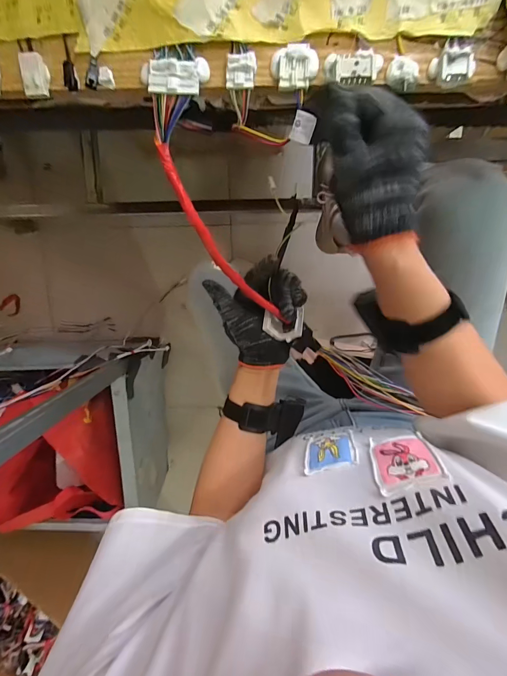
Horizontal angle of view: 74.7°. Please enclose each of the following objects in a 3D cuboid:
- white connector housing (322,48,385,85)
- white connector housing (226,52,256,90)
[{"bbox_3d":[0.077,-0.207,0.253,0.043,0.007,0.022,3,99,0],"label":"white connector housing"},{"bbox_3d":[-0.009,-0.204,0.254,0.021,0.007,0.026,6,101,0],"label":"white connector housing"}]

